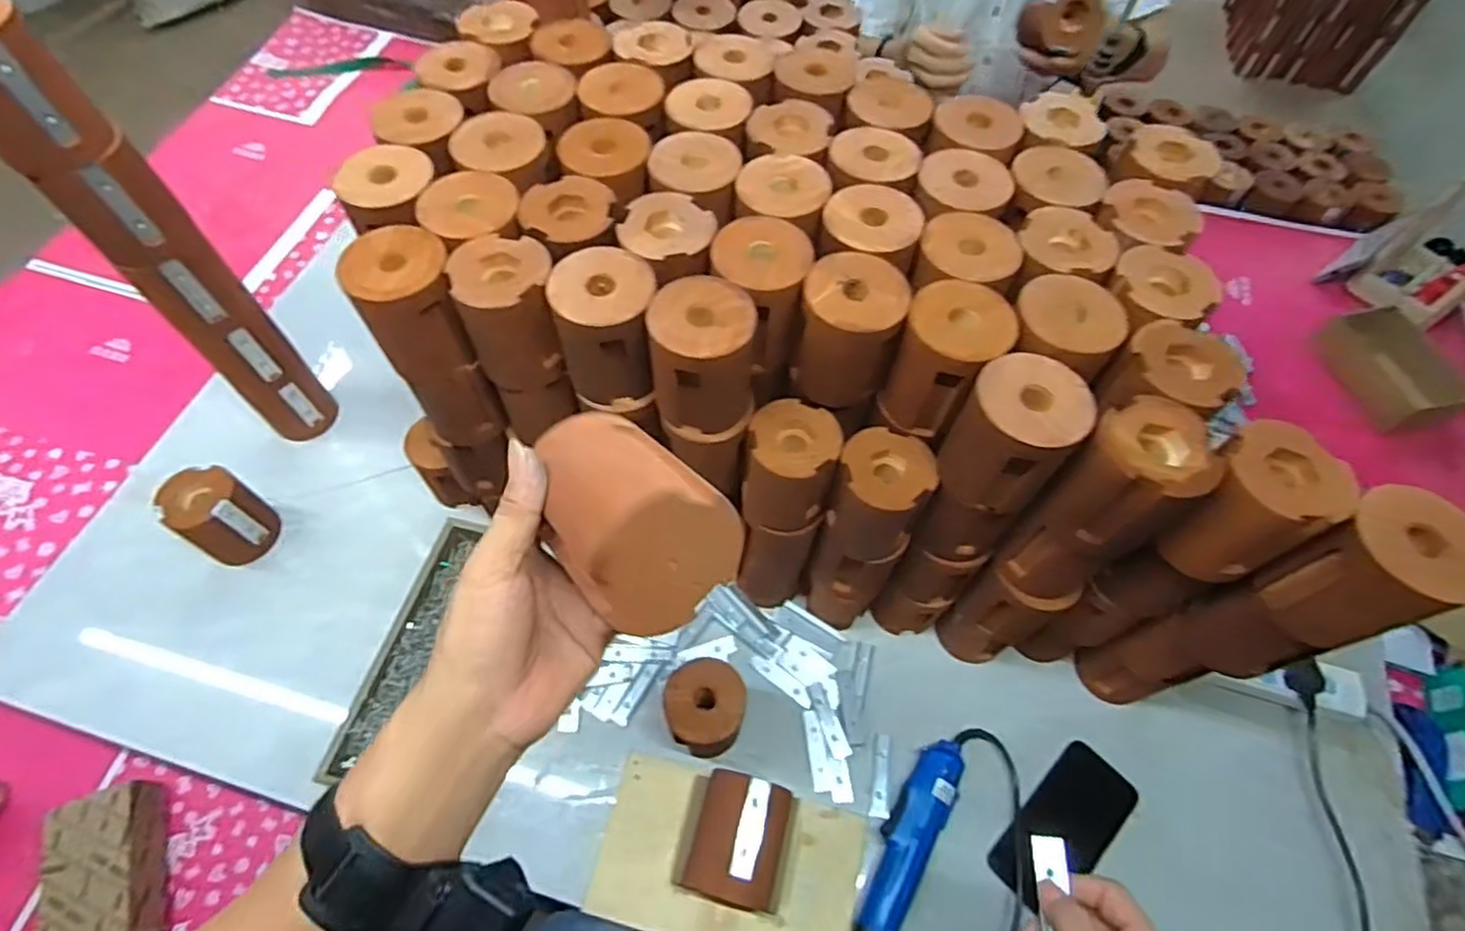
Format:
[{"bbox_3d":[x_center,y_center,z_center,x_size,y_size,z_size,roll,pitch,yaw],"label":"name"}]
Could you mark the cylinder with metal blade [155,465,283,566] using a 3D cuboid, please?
[{"bbox_3d":[-0.585,0.058,0.786,0.071,0.100,0.081,31,65,14],"label":"cylinder with metal blade"}]

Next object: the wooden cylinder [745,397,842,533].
[{"bbox_3d":[0.052,0.003,0.619,0.076,0.112,0.070,1,61,-2],"label":"wooden cylinder"}]

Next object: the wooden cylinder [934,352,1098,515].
[{"bbox_3d":[0.209,-0.019,0.520,0.080,0.106,0.075,1,61,-2],"label":"wooden cylinder"}]

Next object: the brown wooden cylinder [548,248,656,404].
[{"bbox_3d":[-0.101,-0.112,0.556,0.077,0.100,0.078,-4,62,-4],"label":"brown wooden cylinder"}]

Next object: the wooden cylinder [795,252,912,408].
[{"bbox_3d":[0.093,-0.106,0.558,0.074,0.099,0.074,1,61,-2],"label":"wooden cylinder"}]

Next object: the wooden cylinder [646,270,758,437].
[{"bbox_3d":[-0.025,-0.083,0.544,0.080,0.100,0.080,-10,62,-7],"label":"wooden cylinder"}]

